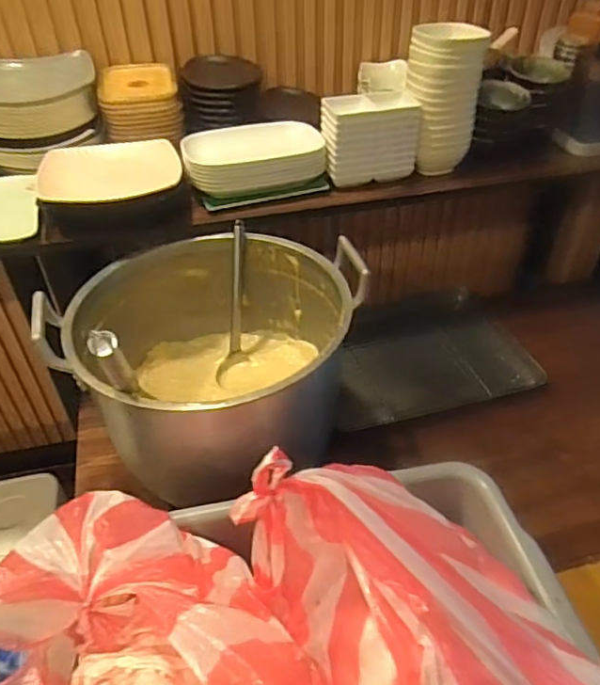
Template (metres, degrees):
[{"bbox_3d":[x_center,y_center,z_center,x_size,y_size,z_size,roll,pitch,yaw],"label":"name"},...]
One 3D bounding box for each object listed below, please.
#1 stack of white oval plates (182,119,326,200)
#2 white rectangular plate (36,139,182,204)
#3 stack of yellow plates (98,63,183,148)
[{"bbox_3d":[-0.078,-0.305,0.944,0.219,0.072,0.104,-11,42,-11],"label":"stack of white oval plates"},{"bbox_3d":[-0.292,-0.266,0.882,0.208,0.029,0.148,-7,42,-7],"label":"white rectangular plate"},{"bbox_3d":[-0.284,-0.433,1.016,0.135,0.075,0.211,-9,42,-9],"label":"stack of yellow plates"}]

